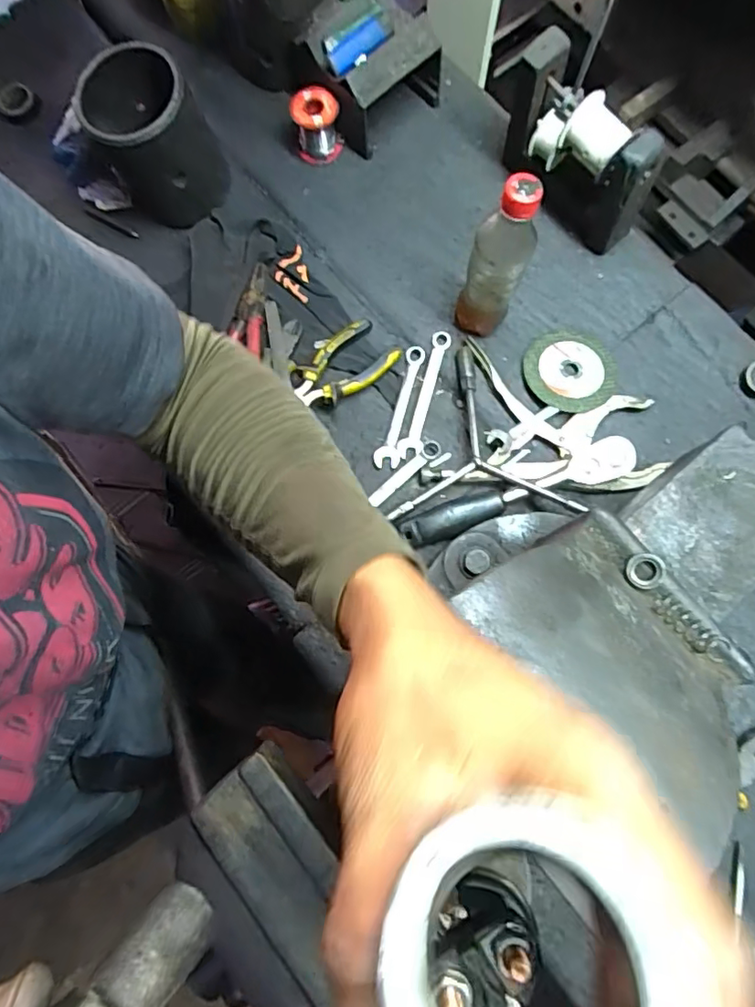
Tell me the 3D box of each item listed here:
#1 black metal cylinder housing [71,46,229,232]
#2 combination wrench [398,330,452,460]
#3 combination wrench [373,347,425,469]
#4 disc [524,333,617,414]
[{"bbox_3d":[-0.235,-0.386,0.601,0.110,0.140,0.127,-23,79,-4],"label":"black metal cylinder housing"},{"bbox_3d":[0.051,-0.113,0.590,0.023,0.012,0.141,16,79,4],"label":"combination wrench"},{"bbox_3d":[0.027,-0.103,0.598,0.027,0.006,0.142,16,79,4],"label":"combination wrench"},{"bbox_3d":[0.207,-0.142,0.599,0.094,0.010,0.093,0,79,1],"label":"disc"}]

